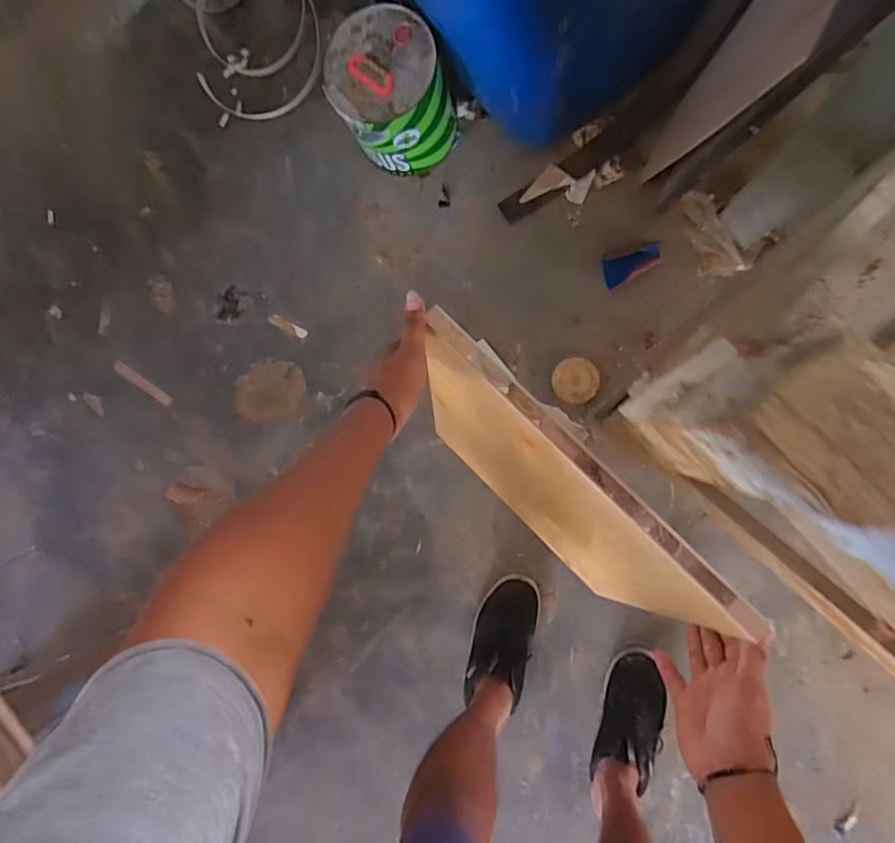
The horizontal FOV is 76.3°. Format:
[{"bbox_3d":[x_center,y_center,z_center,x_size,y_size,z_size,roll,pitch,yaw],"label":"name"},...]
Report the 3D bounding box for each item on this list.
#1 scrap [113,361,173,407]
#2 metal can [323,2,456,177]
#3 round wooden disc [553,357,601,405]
[{"bbox_3d":[-0.649,-0.082,1.218,0.159,0.017,0.023,32,94,9],"label":"scrap"},{"bbox_3d":[-0.095,-0.574,1.015,0.180,0.205,0.182,0,89,10],"label":"metal can"},{"bbox_3d":[0.237,-0.076,1.046,0.084,0.005,0.082,0,89,10],"label":"round wooden disc"}]

